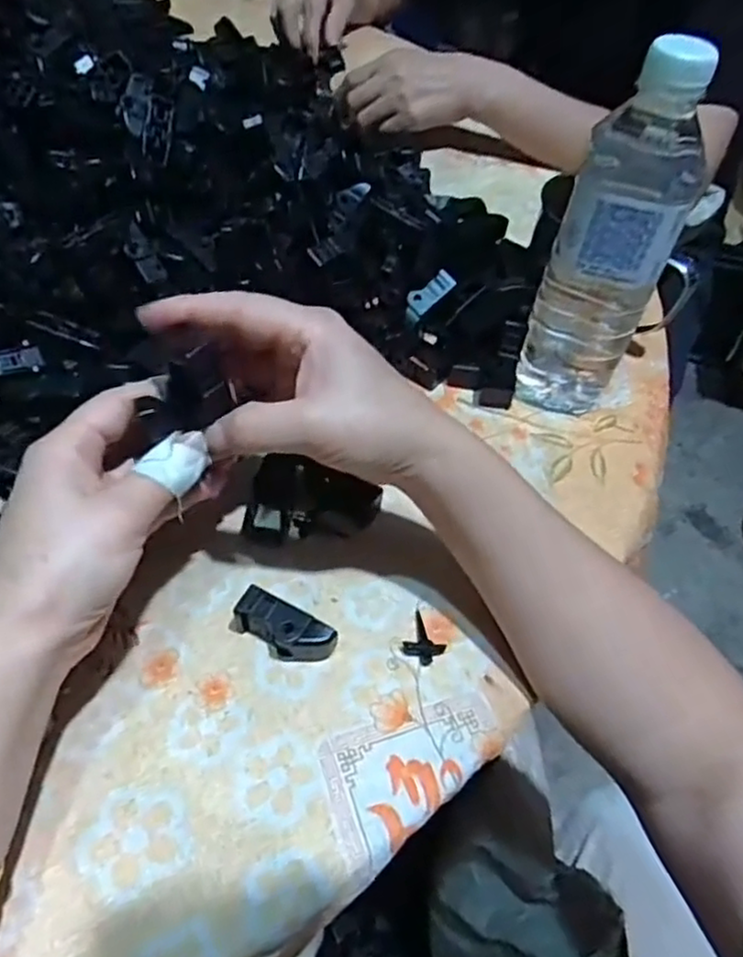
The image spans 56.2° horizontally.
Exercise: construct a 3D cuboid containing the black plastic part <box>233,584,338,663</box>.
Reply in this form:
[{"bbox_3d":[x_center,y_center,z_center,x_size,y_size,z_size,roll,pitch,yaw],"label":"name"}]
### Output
[{"bbox_3d":[-0.042,0.074,0.339,0.048,0.022,0.018,24,55,14],"label":"black plastic part"}]

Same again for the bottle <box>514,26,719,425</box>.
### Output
[{"bbox_3d":[0.135,-0.126,0.397,0.063,0.205,0.052,21,54,12],"label":"bottle"}]

